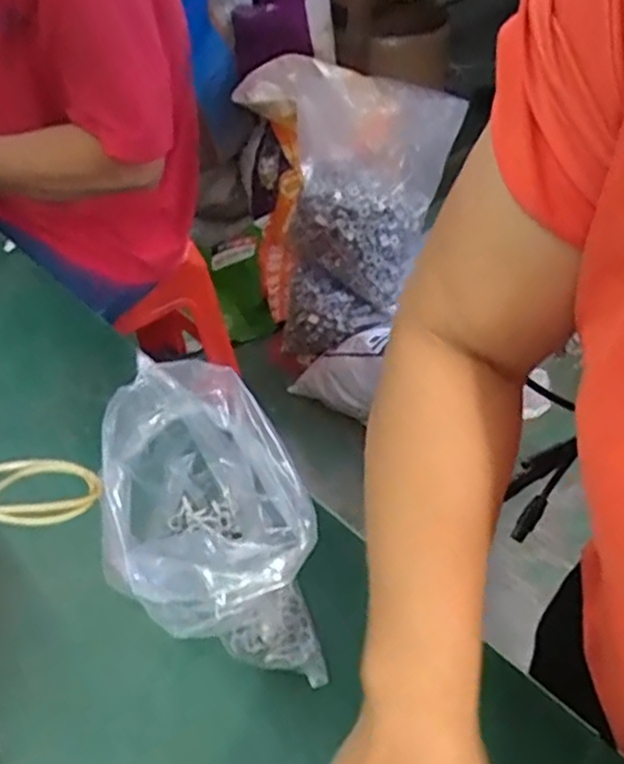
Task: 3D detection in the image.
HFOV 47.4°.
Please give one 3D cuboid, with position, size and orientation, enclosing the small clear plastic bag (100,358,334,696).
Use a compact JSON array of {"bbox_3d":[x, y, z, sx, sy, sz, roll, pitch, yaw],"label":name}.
[{"bbox_3d":[-0.069,0.086,0.441,0.099,0.151,0.188,-19,47,-17],"label":"small clear plastic bag"}]

